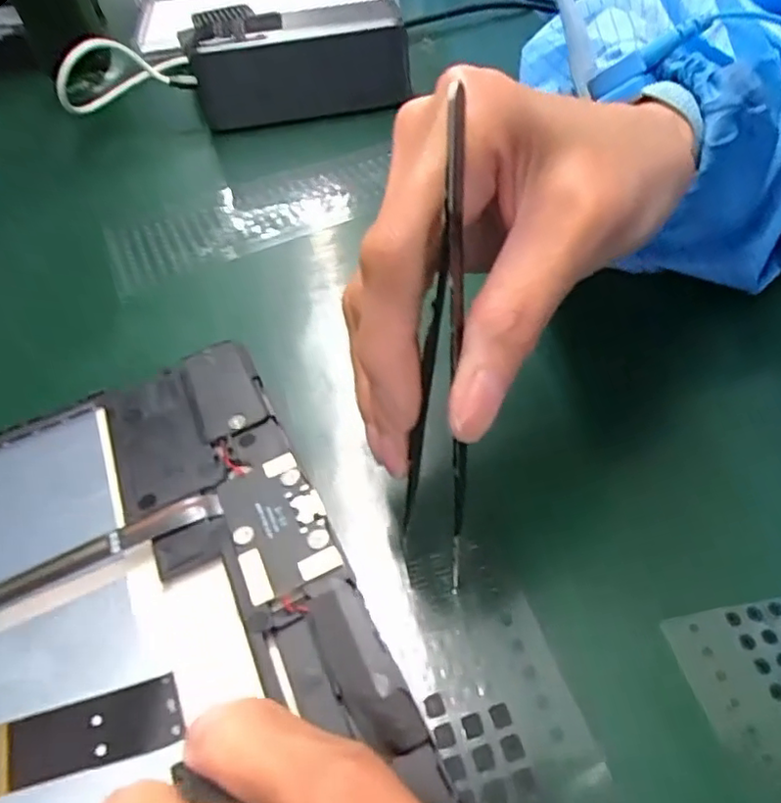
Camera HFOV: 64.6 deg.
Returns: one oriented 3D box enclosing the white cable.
[{"bbox_3d":[-0.166,-0.202,0.381,0.078,0.048,0.043,-24,49,-17],"label":"white cable"}]

